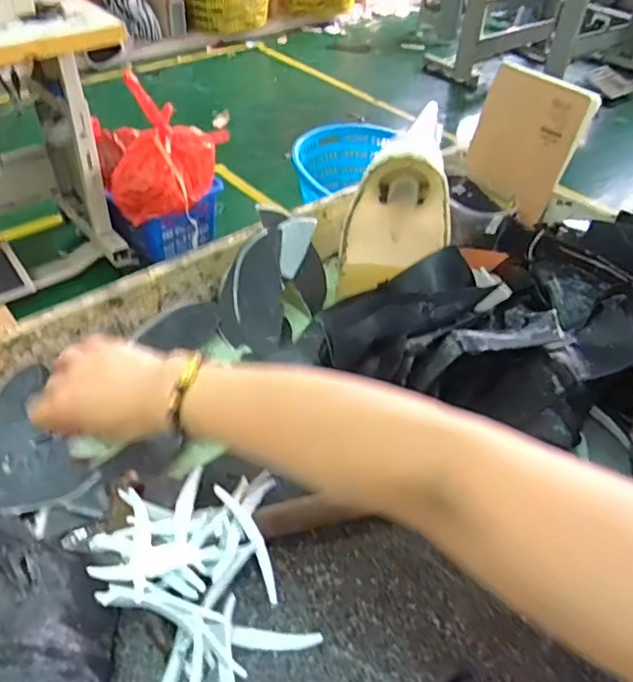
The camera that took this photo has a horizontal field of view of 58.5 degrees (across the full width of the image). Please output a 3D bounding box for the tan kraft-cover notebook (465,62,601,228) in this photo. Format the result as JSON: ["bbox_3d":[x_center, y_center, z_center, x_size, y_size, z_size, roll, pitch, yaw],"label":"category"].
[{"bbox_3d":[0.271,-0.264,0.752,0.020,0.173,0.137,-27,54,-34],"label":"tan kraft-cover notebook"}]

